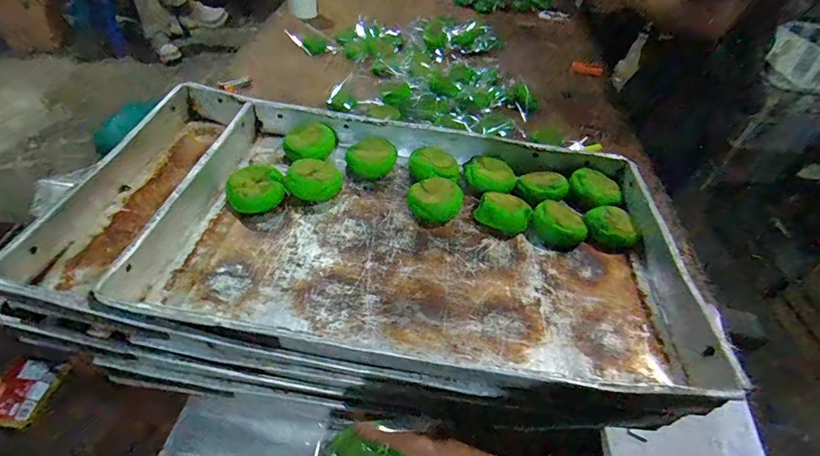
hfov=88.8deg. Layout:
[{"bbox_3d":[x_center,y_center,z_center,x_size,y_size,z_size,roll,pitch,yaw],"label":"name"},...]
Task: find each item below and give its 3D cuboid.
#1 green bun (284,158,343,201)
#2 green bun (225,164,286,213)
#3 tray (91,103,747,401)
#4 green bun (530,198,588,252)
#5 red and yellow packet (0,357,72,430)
[{"bbox_3d":[-0.140,-0.070,0.608,0.068,0.035,0.075,35,51,24],"label":"green bun"},{"bbox_3d":[-0.214,-0.055,0.582,0.074,0.031,0.061,-17,51,-22],"label":"green bun"},{"bbox_3d":[0.028,0.001,0.548,0.634,0.068,0.413,8,46,0],"label":"tray"},{"bbox_3d":[0.216,-0.007,0.602,0.074,0.033,0.066,28,49,19],"label":"green bun"},{"bbox_3d":[-0.506,0.213,0.543,0.074,0.009,0.084,11,46,3],"label":"red and yellow packet"}]

